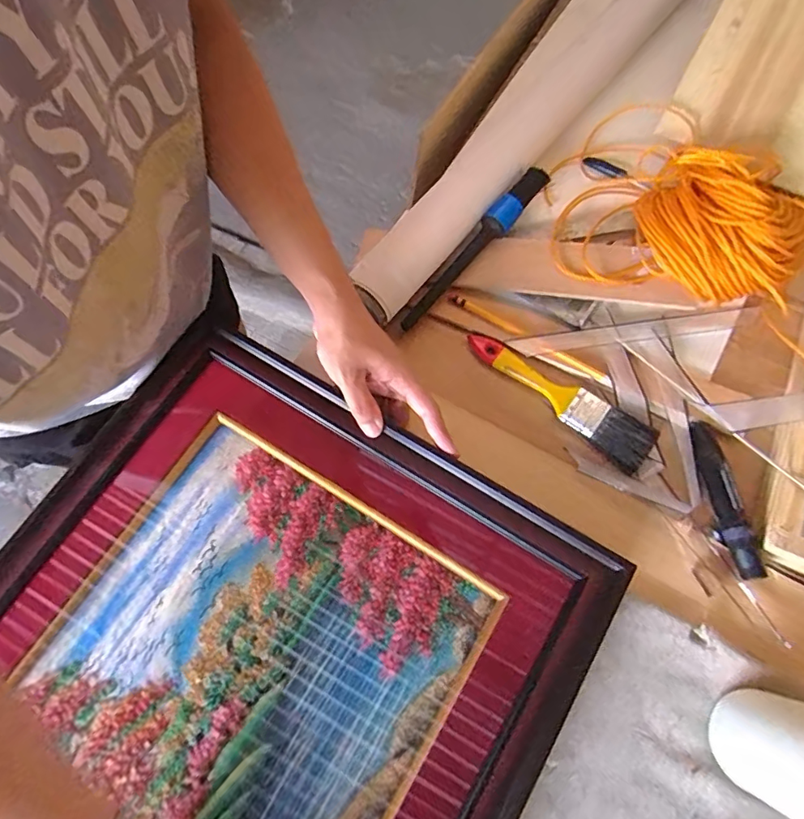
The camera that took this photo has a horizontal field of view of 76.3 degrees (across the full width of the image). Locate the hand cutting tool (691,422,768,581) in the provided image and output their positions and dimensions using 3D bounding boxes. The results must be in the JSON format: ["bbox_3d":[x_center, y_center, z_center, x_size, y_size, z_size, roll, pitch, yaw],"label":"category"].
[{"bbox_3d":[0.272,0.075,0.435,0.022,0.021,0.131,-7,70,-1],"label":"hand cutting tool"}]

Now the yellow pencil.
[{"bbox_3d":[0.123,-0.073,0.507,0.180,0.011,0.010,32,74,13],"label":"yellow pencil"}]

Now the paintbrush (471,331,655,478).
[{"bbox_3d":[0.145,-0.015,0.483,0.192,0.011,0.042,36,75,14],"label":"paintbrush"}]

